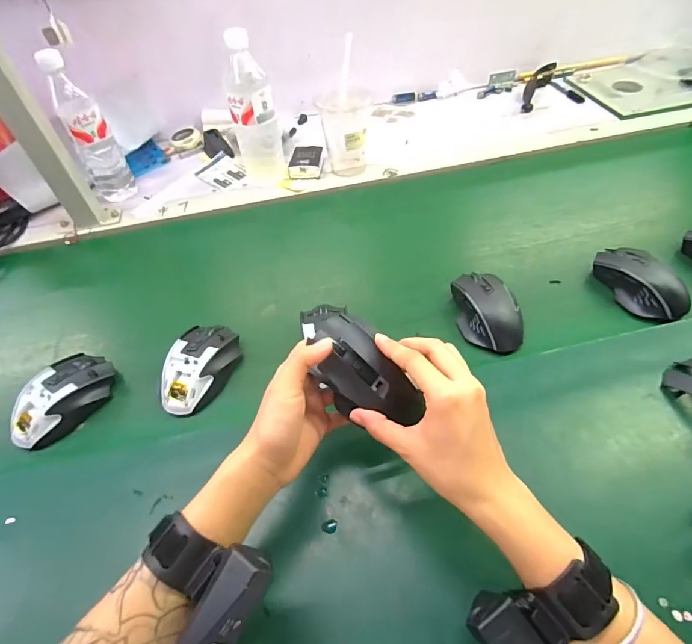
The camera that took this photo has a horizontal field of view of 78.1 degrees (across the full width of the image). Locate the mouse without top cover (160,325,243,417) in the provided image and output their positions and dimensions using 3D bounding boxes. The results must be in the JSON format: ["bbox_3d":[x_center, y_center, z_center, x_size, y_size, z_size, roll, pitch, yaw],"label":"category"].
[{"bbox_3d":[-0.168,0.049,0.492,0.067,0.034,0.118,10,51,13],"label":"mouse without top cover"}]

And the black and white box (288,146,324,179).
[{"bbox_3d":[-0.071,-0.284,0.762,0.056,0.028,0.075,2,50,6],"label":"black and white box"}]

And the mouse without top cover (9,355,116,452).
[{"bbox_3d":[-0.319,0.086,0.480,0.064,0.044,0.117,19,53,19],"label":"mouse without top cover"}]

